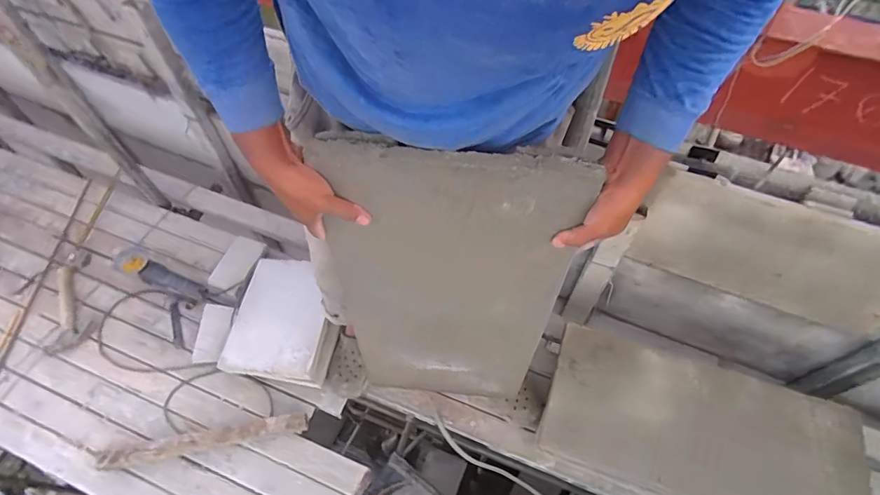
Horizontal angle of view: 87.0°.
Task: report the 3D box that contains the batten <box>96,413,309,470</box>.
[{"bbox_3d":[-0.617,0.509,1.220,0.532,0.044,0.055,-9,57,-6],"label":"batten"}]

